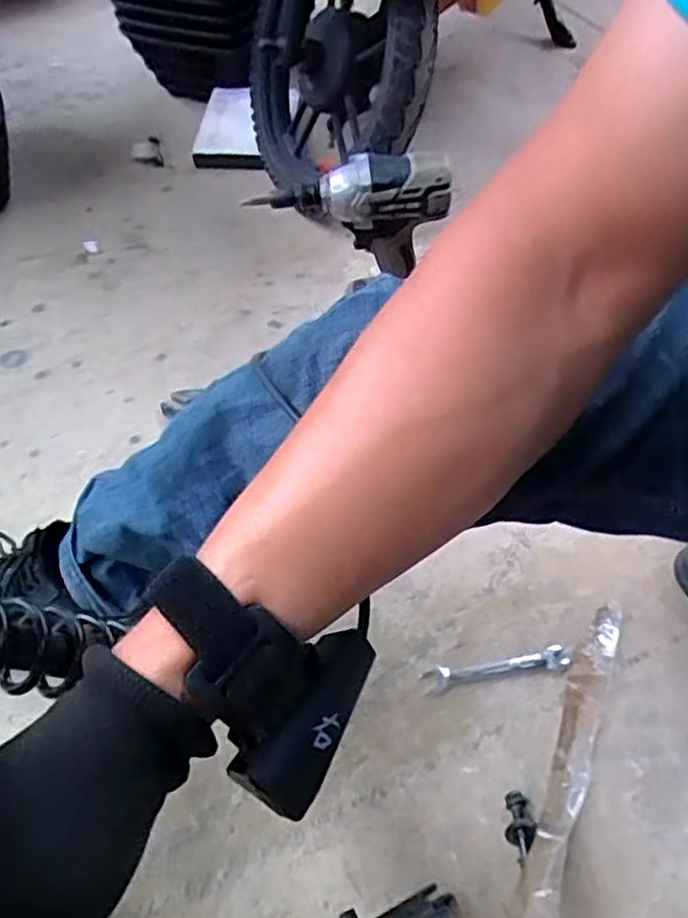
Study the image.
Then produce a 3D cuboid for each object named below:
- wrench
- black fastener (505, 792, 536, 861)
[{"bbox_3d":[0.139,0.192,0.626,0.134,0.004,0.022,-9,54,-4],"label":"wrench"},{"bbox_3d":[0.140,0.291,0.542,0.022,0.015,0.051,2,34,3],"label":"black fastener"}]

